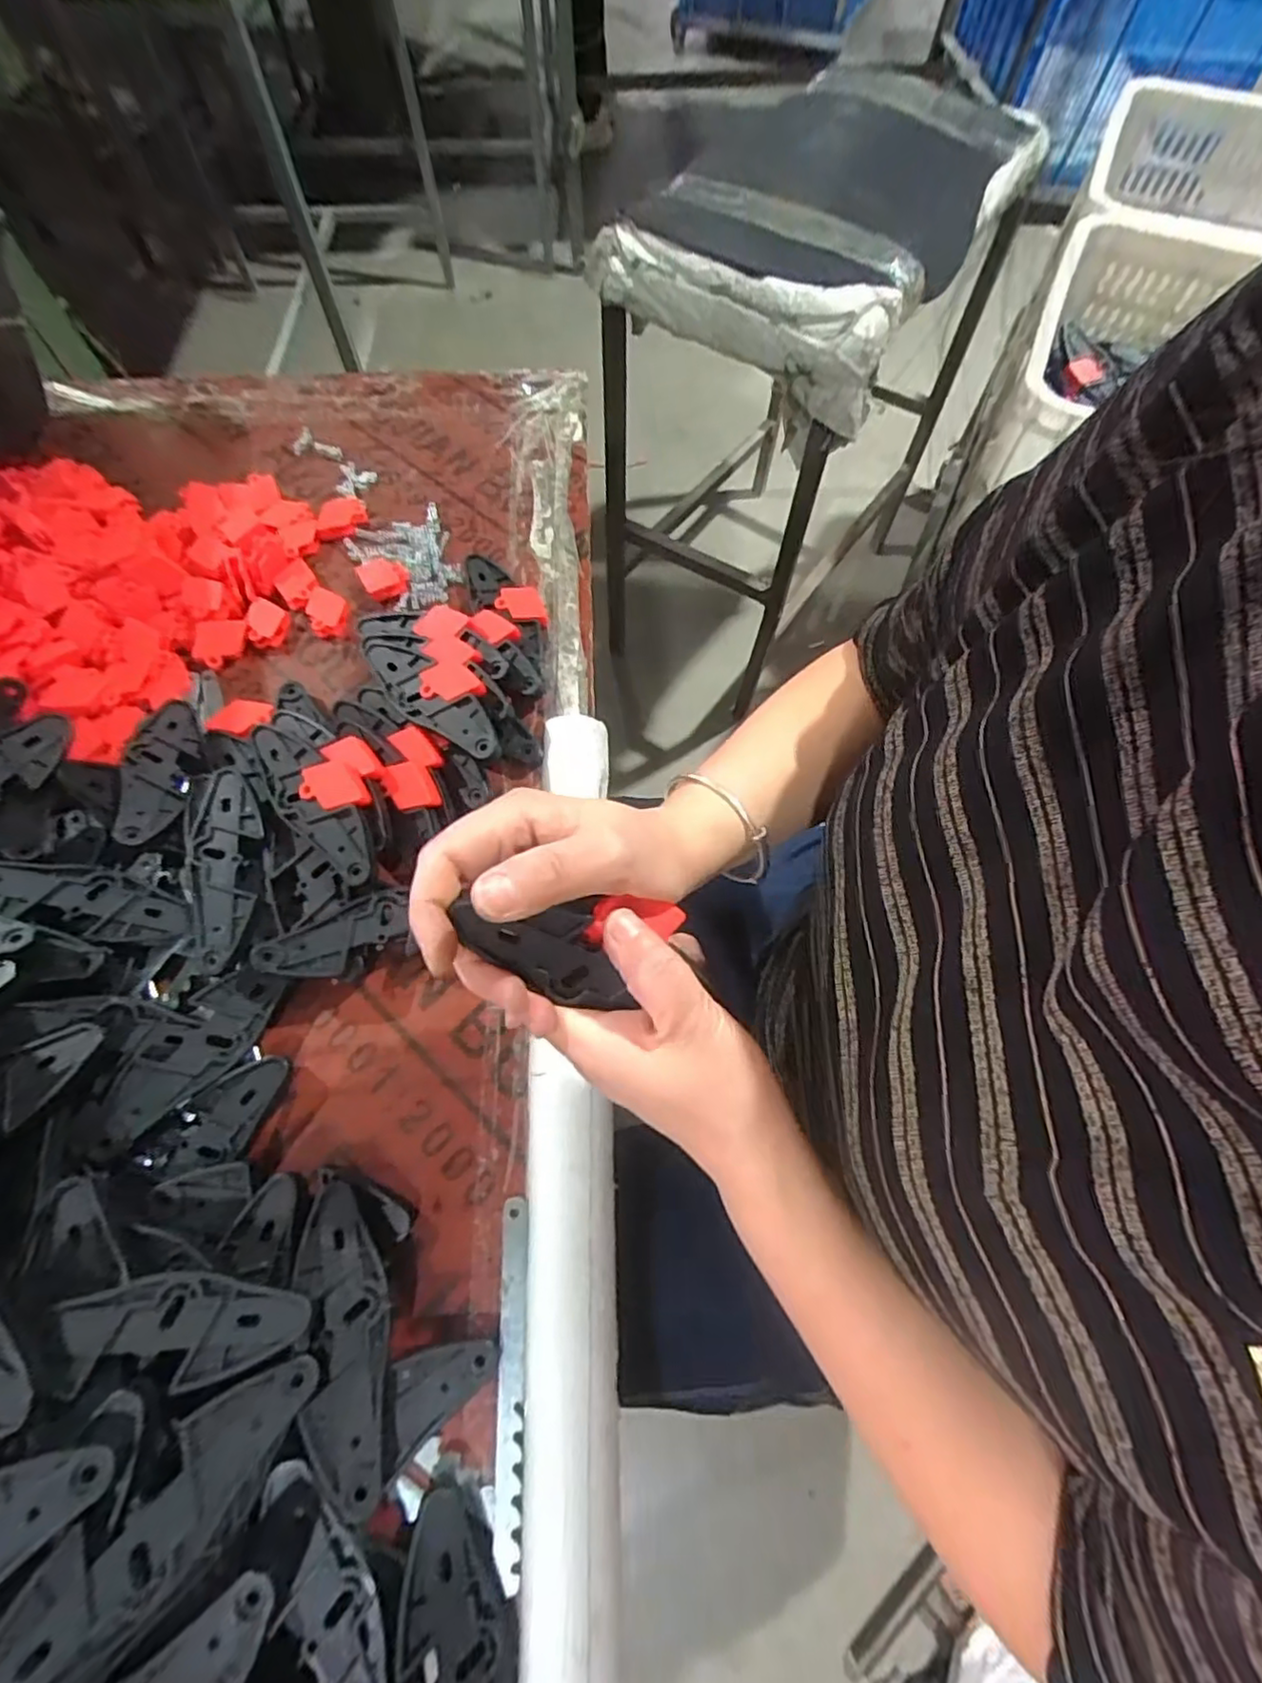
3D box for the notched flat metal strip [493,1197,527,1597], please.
[{"bbox_3d":[-0.057,0.253,0.316,0.013,0.010,0.142,-3,66,-2],"label":"notched flat metal strip"}]

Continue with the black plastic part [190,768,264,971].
[{"bbox_3d":[-0.244,0.012,0.395,0.039,0.010,0.126,-6,66,-3],"label":"black plastic part"}]

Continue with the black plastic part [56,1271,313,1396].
[{"bbox_3d":[-0.191,0.212,0.291,0.097,0.026,0.039,0,63,-3],"label":"black plastic part"}]

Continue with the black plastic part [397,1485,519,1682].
[{"bbox_3d":[-0.069,0.341,0.264,0.044,0.011,0.122,-6,66,-3],"label":"black plastic part"}]

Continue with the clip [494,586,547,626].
[{"bbox_3d":[-0.085,-0.183,0.512,0.038,0.007,0.036,-6,66,-3],"label":"clip"}]

